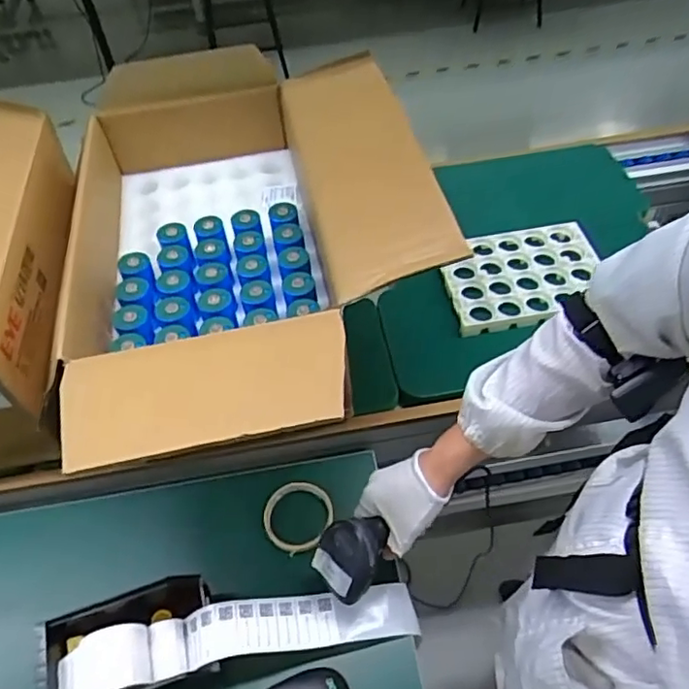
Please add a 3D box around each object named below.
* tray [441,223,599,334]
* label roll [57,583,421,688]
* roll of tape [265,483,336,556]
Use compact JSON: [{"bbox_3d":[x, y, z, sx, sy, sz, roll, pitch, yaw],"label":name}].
[{"bbox_3d":[0.272,-0.108,0.901,0.228,0.032,0.185,-6,51,-1],"label":"tray"},{"bbox_3d":[-0.106,0.315,0.639,0.375,0.064,0.072,-12,51,-6],"label":"label roll"},{"bbox_3d":[-0.060,0.216,0.747,0.086,0.015,0.088,-2,51,3],"label":"roll of tape"}]

